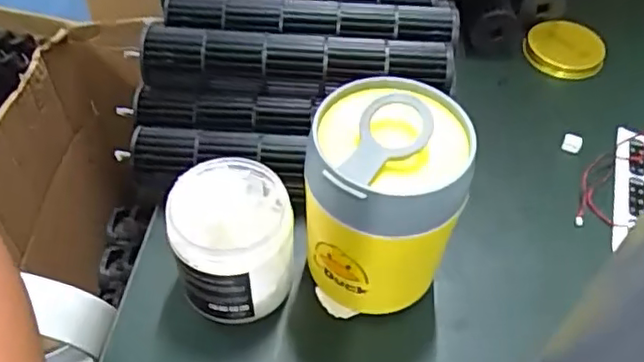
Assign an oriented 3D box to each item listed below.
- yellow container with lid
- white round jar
[{"bbox_3d":[0.036,0.016,0.380,0.090,0.136,0.087,15,52,11],"label":"yellow container with lid"},{"bbox_3d":[-0.053,0.040,0.392,0.068,0.086,0.072,1,50,-1],"label":"white round jar"}]

